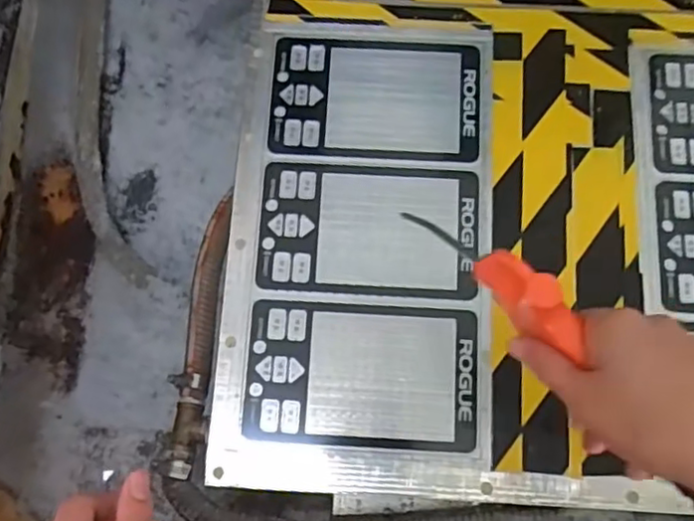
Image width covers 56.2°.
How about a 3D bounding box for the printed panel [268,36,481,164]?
[{"bbox_3d":[0.027,-0.148,0.594,0.186,0.010,0.113,3,77,1],"label":"printed panel"}]

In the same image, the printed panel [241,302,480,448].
[{"bbox_3d":[0.013,0.093,0.540,0.187,0.007,0.113,2,77,1],"label":"printed panel"}]

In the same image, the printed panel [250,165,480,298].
[{"bbox_3d":[0.020,-0.028,0.563,0.185,0.004,0.115,3,77,1],"label":"printed panel"}]

